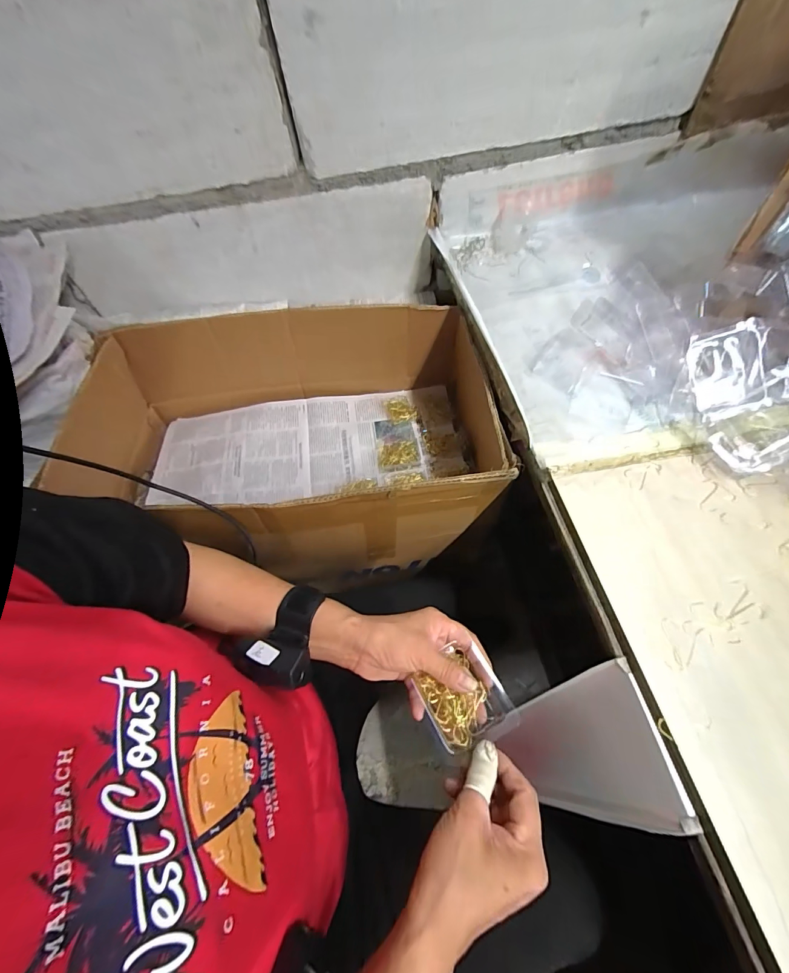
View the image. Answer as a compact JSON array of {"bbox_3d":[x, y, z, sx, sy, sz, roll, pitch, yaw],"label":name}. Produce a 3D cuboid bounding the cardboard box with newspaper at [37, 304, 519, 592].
[{"bbox_3d":[-0.159,-0.075,0.632,0.577,0.243,0.373,-9,60,-1],"label":"cardboard box with newspaper"}]

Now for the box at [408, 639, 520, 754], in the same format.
[{"bbox_3d":[0.064,0.194,0.361,0.071,0.025,0.080,-23,61,-9],"label":"box"}]

